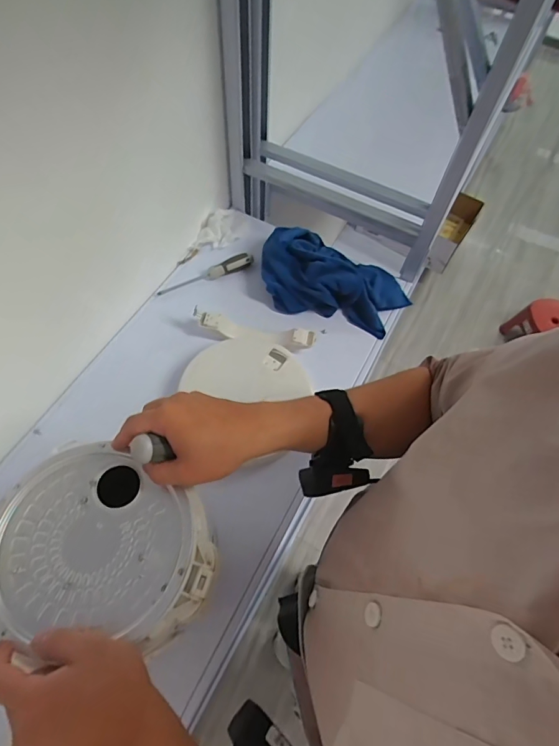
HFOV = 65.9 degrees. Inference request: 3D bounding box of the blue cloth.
[{"bbox_3d":[0.099,-0.167,0.781,0.274,0.078,0.147,20,62,7],"label":"blue cloth"}]

